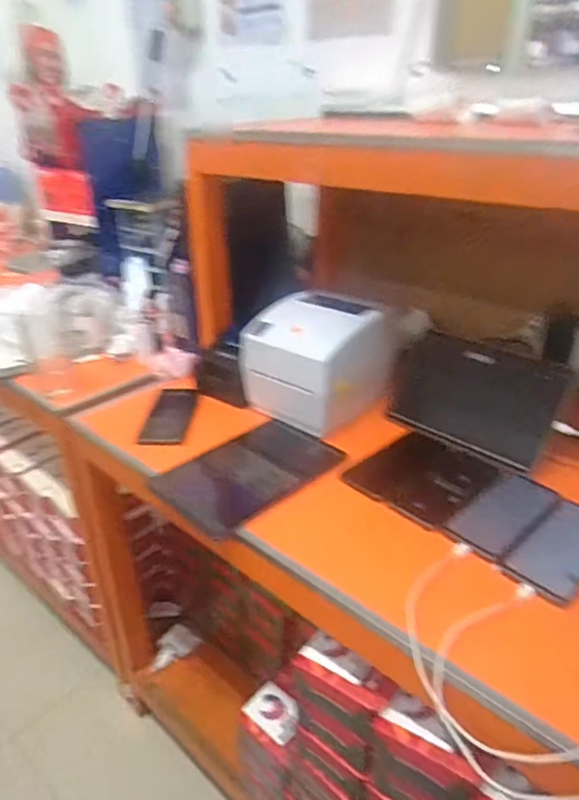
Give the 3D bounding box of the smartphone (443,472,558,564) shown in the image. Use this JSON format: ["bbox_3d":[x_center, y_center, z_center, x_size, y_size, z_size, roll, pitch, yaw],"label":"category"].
[{"bbox_3d":[0.275,0.141,0.717,0.175,0.015,0.092,-24,36,-35],"label":"smartphone"}]

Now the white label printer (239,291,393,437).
[{"bbox_3d":[0.053,-0.070,0.929,0.176,0.167,0.204,24,37,38],"label":"white label printer"}]

